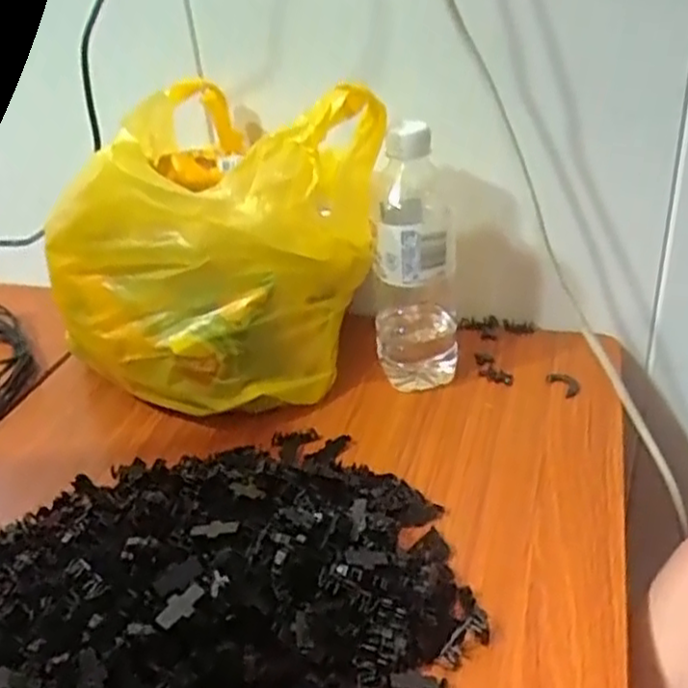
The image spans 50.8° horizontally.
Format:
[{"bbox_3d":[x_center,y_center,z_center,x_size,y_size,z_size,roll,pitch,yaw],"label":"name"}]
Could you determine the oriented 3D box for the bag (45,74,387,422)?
[{"bbox_3d":[-0.090,-0.071,0.580,0.225,0.227,0.176,11,35,26],"label":"bag"}]

